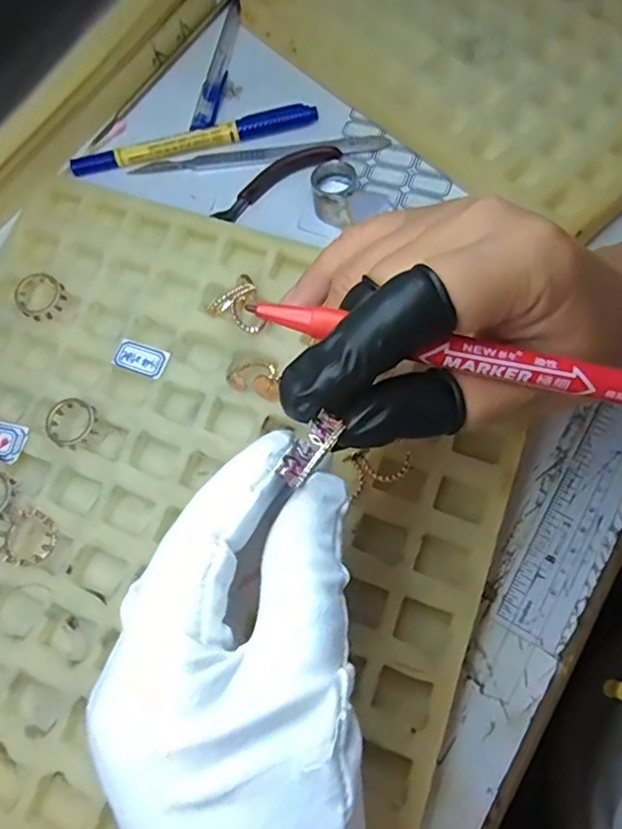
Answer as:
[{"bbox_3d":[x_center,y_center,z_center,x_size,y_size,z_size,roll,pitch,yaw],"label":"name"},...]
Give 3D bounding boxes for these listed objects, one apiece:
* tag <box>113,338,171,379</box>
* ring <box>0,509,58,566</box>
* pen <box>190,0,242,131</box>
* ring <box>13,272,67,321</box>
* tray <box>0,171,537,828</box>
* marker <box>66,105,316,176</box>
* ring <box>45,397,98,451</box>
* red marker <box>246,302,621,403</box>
[{"bbox_3d":[-0.077,-0.025,0.267,0.024,0.004,0.014,18,70,11],"label":"tag"},{"bbox_3d":[-0.115,0.051,0.239,0.022,0.008,0.022,-1,67,3],"label":"ring"},{"bbox_3d":[-0.051,-0.238,0.361,0.012,0.008,0.158,7,68,7],"label":"pen"},{"bbox_3d":[-0.129,-0.056,0.279,0.025,0.007,0.022,34,73,16],"label":"ring"},{"bbox_3d":[-0.059,0.032,0.247,0.260,0.020,0.260,18,70,11],"label":"tray"},{"bbox_3d":[-0.066,-0.157,0.333,0.141,0.008,0.013,-14,67,-2],"label":"marker"},{"bbox_3d":[-0.105,0.004,0.257,0.023,0.007,0.022,-1,67,3],"label":"ring"},{"bbox_3d":[0.048,-0.016,0.161,0.131,0.006,0.010,13,71,3],"label":"red marker"}]

